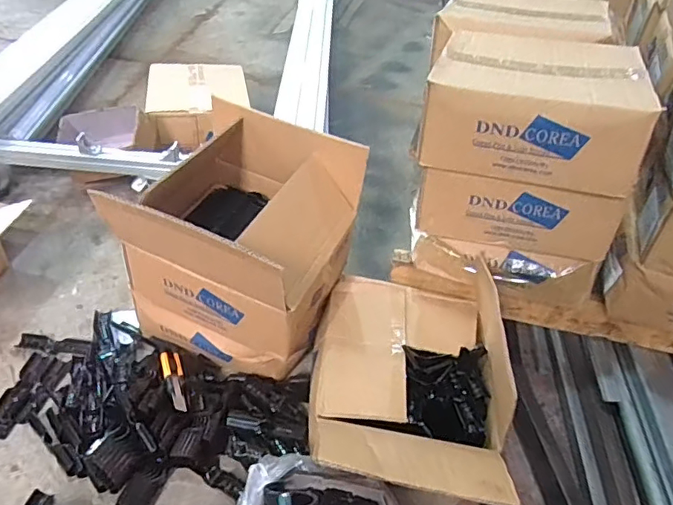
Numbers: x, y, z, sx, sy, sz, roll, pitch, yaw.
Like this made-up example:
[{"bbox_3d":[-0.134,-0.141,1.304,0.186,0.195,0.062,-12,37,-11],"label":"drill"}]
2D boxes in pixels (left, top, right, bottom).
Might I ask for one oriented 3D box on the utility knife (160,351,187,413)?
[{"bbox_3d":[-0.275,0.215,0.913,0.032,0.012,0.152,-13,32,-20],"label":"utility knife"}]

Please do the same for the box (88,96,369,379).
[{"bbox_3d":[-0.158,-0.007,0.940,0.306,0.349,0.312,20,44,14],"label":"box"}]

